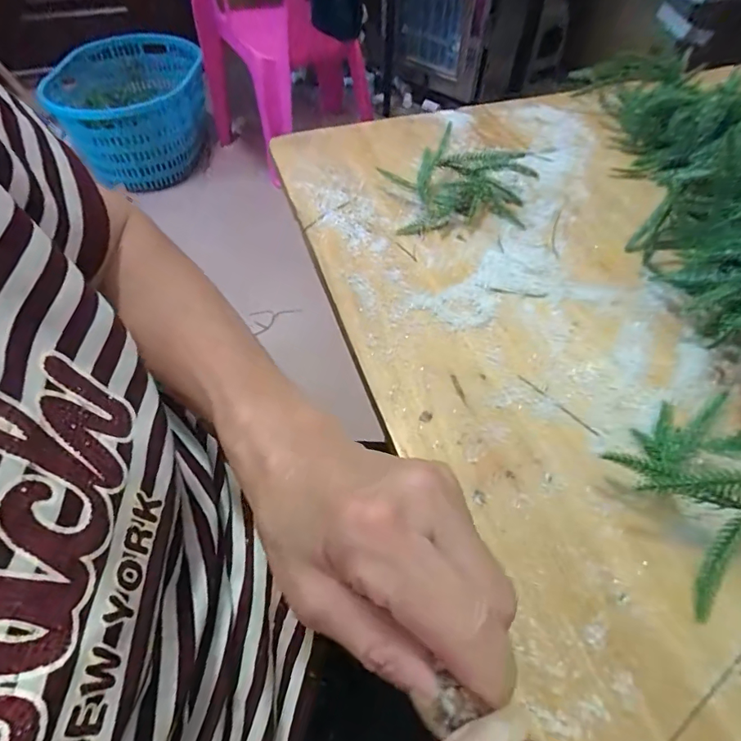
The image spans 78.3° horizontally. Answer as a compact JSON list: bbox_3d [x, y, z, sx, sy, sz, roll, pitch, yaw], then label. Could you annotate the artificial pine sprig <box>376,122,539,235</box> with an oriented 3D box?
[{"bbox_3d":[0.082,-0.184,0.437,0.133,0.042,0.106,-5,55,-4],"label":"artificial pine sprig"}]

